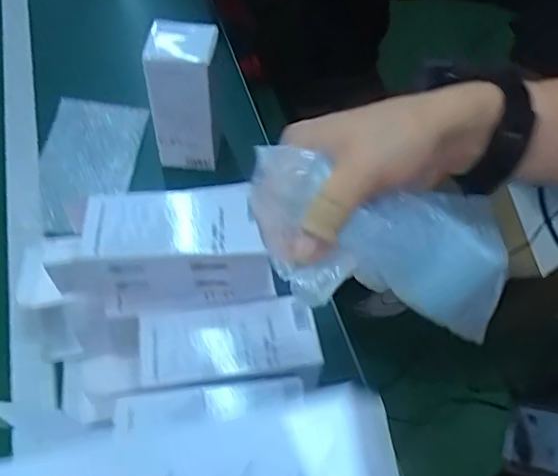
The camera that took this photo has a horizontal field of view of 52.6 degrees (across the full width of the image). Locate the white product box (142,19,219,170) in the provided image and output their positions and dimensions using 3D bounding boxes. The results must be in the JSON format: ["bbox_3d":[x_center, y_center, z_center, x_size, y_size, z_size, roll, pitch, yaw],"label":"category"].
[{"bbox_3d":[-0.112,-0.166,0.673,0.077,0.170,0.063,-2,54,-3],"label":"white product box"}]

